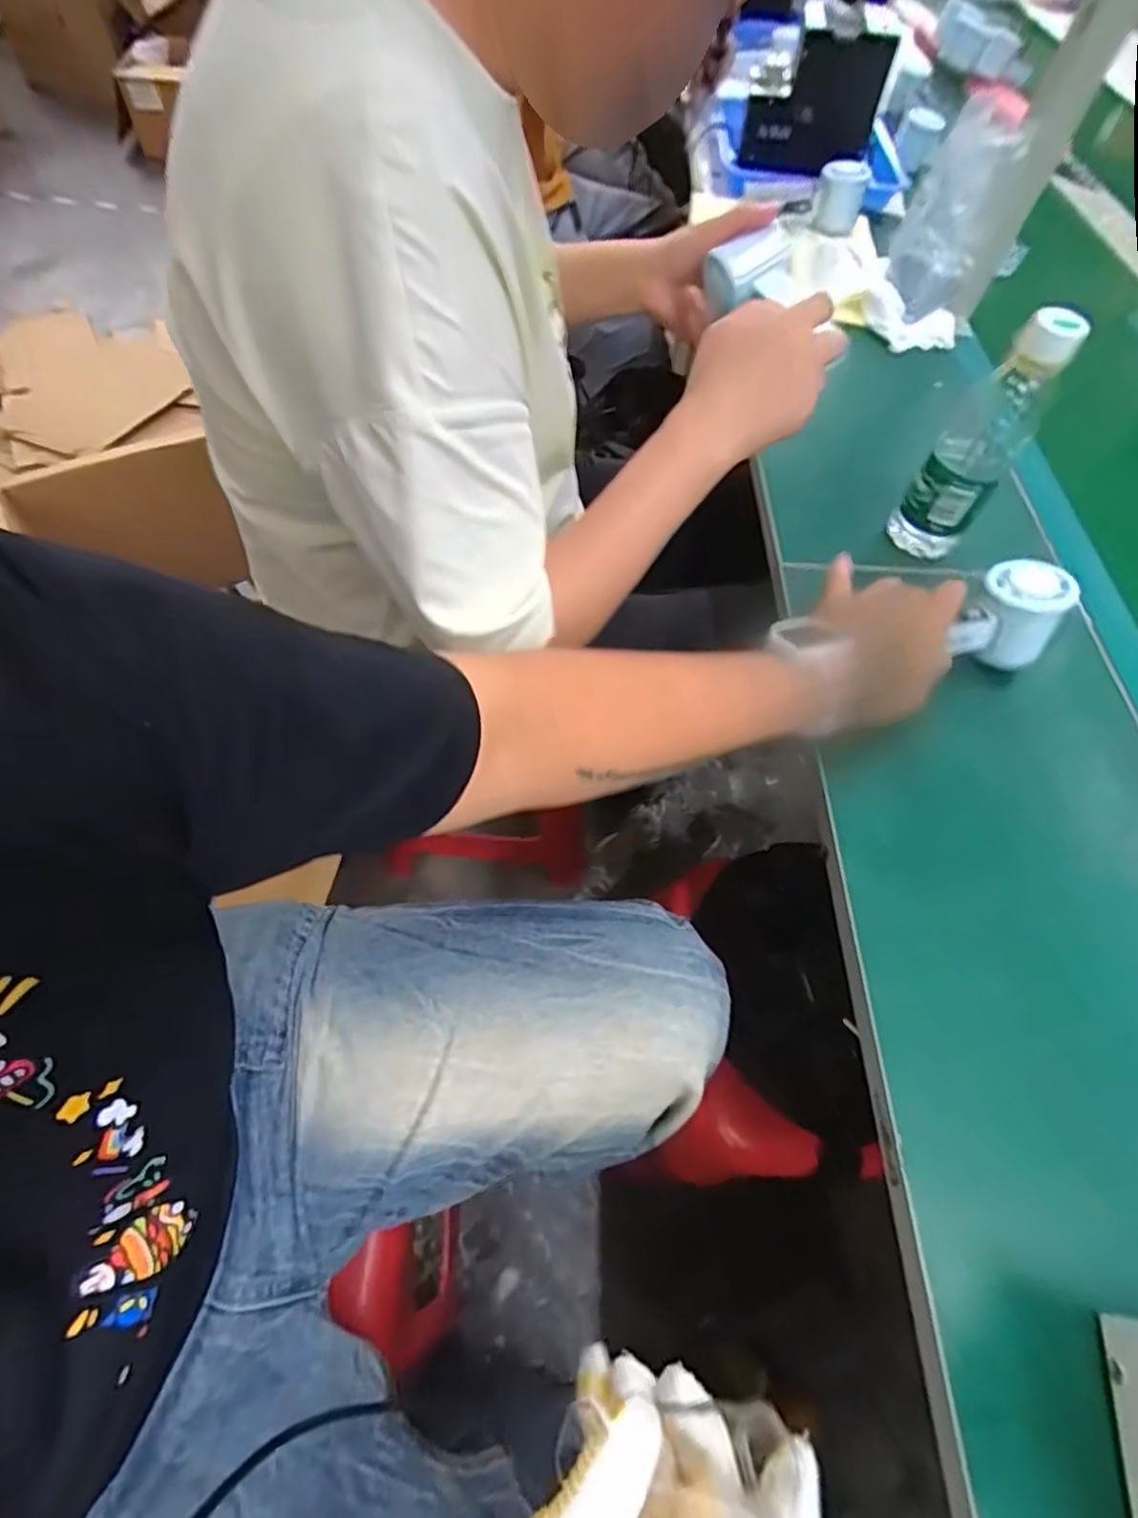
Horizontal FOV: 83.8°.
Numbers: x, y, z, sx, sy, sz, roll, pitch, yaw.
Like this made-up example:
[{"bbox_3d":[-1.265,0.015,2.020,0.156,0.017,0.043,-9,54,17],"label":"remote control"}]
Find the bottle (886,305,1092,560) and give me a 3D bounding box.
[{"bbox_3d":[0.321,-0.247,0.497,0.063,0.176,0.055,36,63,16],"label":"bottle"}]

